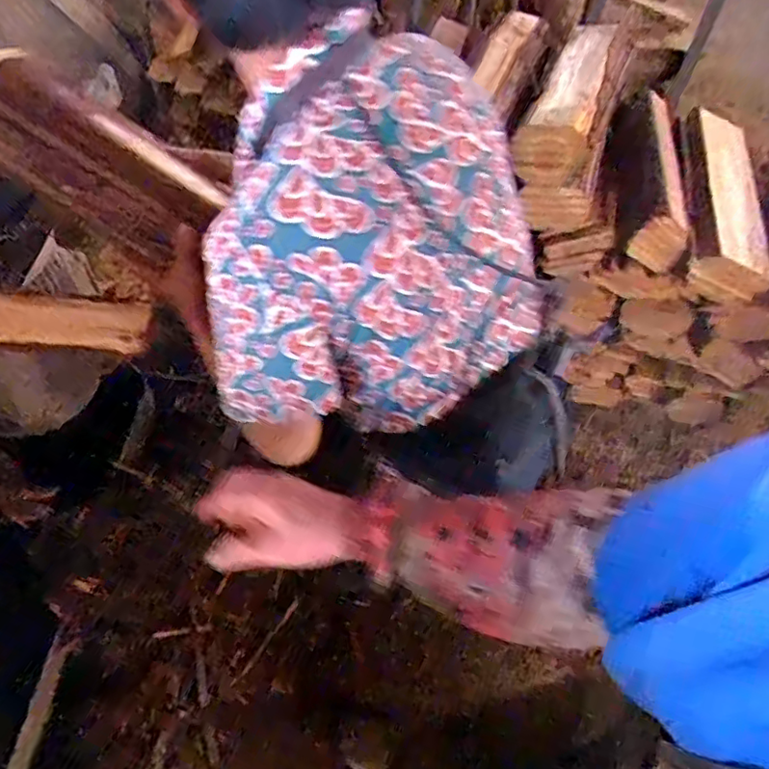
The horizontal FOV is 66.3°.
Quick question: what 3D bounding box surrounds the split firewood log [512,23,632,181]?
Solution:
[{"bbox_3d":[0.382,-0.575,1.155,0.126,0.117,0.490,20,54,11],"label":"split firewood log"}]

